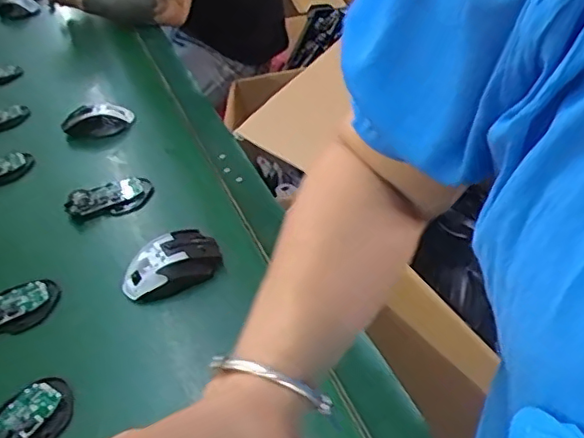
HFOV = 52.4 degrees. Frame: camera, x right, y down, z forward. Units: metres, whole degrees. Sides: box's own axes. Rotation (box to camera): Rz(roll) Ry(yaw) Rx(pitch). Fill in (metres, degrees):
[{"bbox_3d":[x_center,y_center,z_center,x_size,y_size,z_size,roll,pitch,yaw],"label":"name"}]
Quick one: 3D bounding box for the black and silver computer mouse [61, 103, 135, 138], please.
[{"bbox_3d":[-0.333,-0.170,1.015,0.115,0.031,0.067,-13,39,-8],"label":"black and silver computer mouse"}]

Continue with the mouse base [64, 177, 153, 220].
[{"bbox_3d":[-0.257,-0.031,0.832,0.117,0.023,0.064,-18,40,-13],"label":"mouse base"}]

